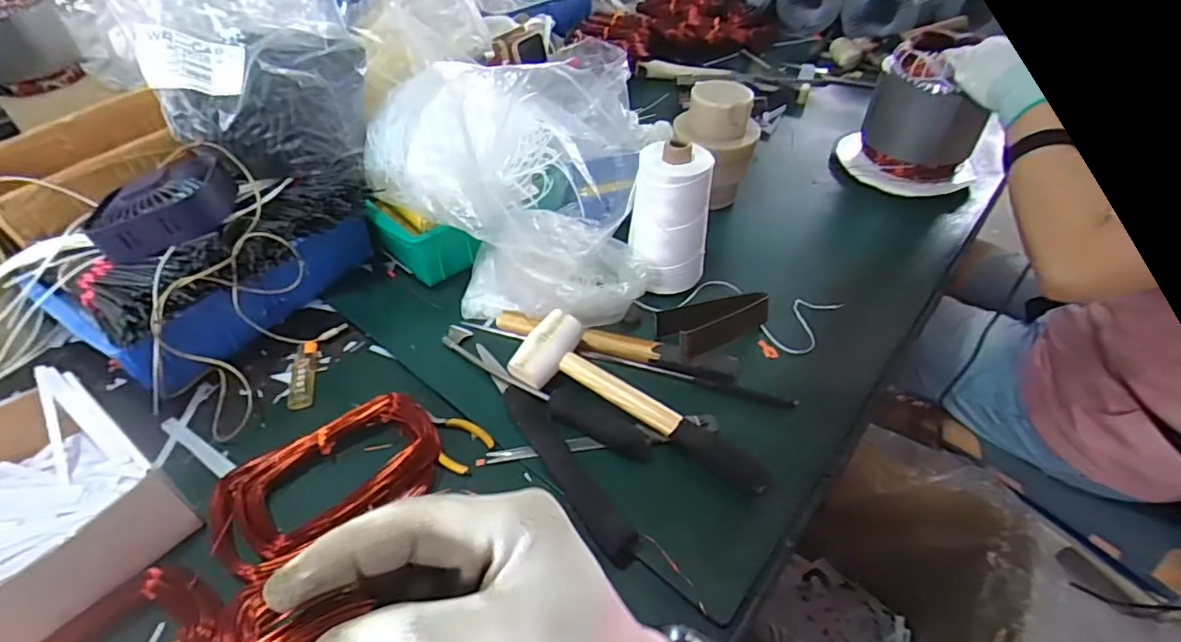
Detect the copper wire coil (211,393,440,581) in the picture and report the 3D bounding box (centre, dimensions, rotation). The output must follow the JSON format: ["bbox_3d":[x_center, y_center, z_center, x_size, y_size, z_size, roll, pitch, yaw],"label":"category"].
[{"bbox_3d":[-0.224,0.130,0.498,0.185,0.031,0.100,-25,51,-24],"label":"copper wire coil"}]

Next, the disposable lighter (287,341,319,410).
[{"bbox_3d":[-0.295,0.055,0.595,0.025,0.011,0.087,-10,46,-12],"label":"disposable lighter"}]

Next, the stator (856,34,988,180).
[{"bbox_3d":[0.508,-0.323,0.869,0.157,0.155,0.146,29,51,25],"label":"stator"}]

